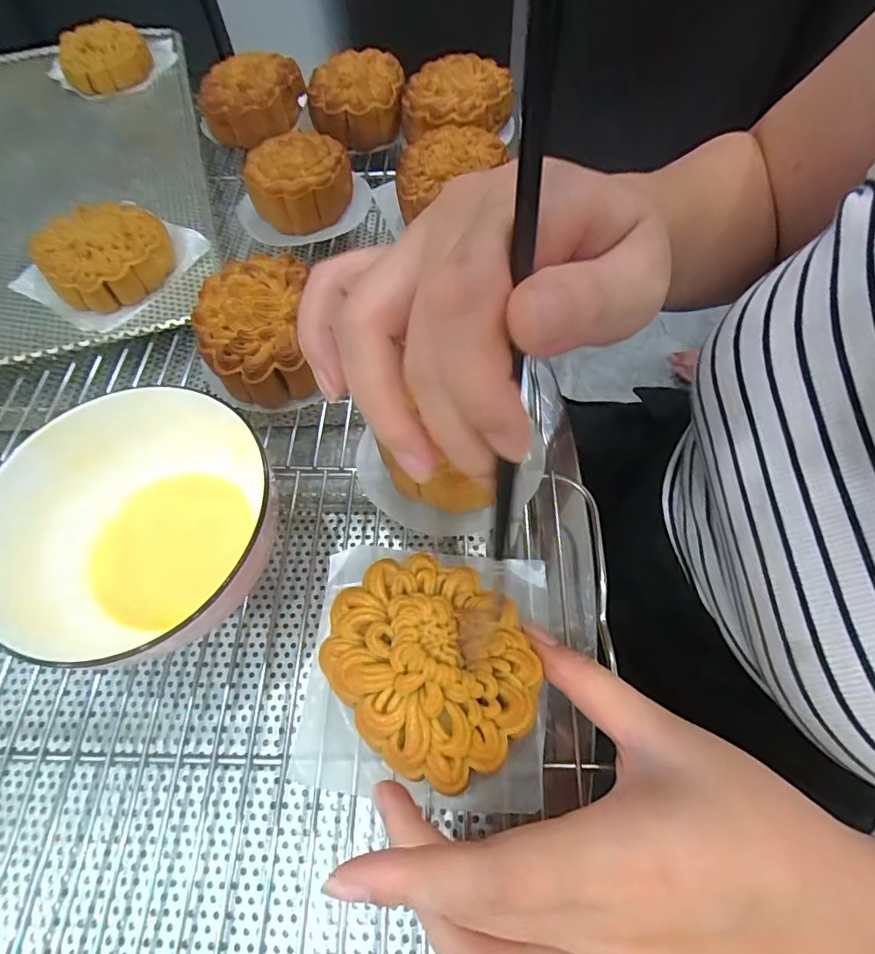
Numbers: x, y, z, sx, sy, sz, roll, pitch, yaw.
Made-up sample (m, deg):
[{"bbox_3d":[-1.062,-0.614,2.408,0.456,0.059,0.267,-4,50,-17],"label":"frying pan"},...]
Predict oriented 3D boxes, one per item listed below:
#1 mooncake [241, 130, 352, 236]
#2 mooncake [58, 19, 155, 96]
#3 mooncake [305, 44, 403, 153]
[{"bbox_3d":[-0.097,-0.208,0.359,0.070,0.034,0.070,-12,62,-3],"label":"mooncake"},{"bbox_3d":[-0.314,-0.398,0.480,0.077,0.031,0.082,-25,63,-10],"label":"mooncake"},{"bbox_3d":[-0.063,-0.296,0.400,0.073,0.035,0.073,-12,62,-3],"label":"mooncake"}]

